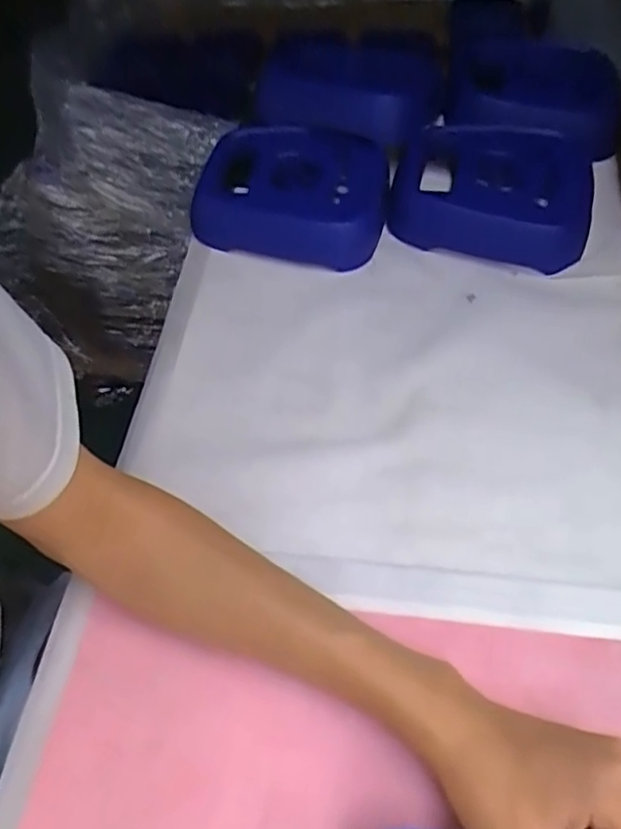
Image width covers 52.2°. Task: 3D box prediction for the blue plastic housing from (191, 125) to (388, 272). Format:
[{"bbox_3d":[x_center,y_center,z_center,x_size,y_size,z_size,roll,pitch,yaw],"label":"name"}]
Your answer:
[{"bbox_3d":[-0.015,-0.206,0.591,0.170,0.043,0.158,-2,55,2],"label":"blue plastic housing"}]

